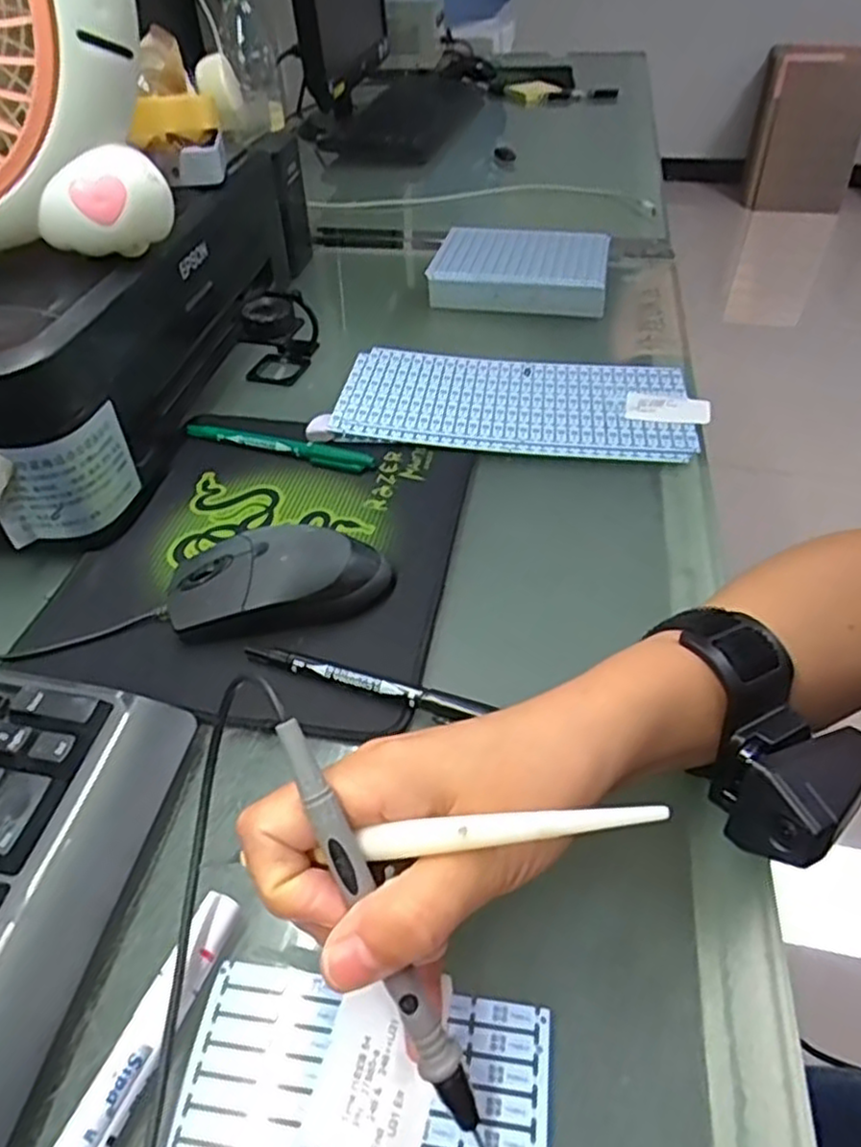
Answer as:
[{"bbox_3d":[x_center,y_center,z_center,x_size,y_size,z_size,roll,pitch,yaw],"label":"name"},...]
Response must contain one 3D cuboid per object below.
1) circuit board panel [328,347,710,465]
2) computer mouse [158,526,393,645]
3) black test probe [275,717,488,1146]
[{"bbox_3d":[0.062,-0.125,0.520,0.248,0.008,0.120,6,46,6],"label":"circuit board panel"},{"bbox_3d":[-0.077,0.003,0.375,0.112,0.035,0.052,-6,45,-14],"label":"computer mouse"},{"bbox_3d":[-0.013,0.110,0.213,0.011,0.010,0.143,-25,90,-29],"label":"black test probe"}]

